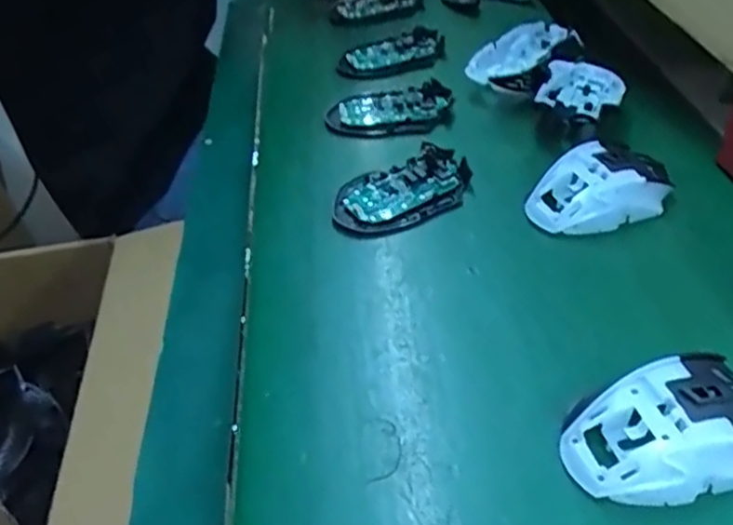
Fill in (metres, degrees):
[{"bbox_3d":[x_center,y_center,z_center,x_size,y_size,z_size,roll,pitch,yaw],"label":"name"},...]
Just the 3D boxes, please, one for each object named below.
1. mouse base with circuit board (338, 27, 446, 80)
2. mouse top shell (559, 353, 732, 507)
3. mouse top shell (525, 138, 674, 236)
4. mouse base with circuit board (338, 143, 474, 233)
[{"bbox_3d":[0.027,-0.217,0.683,0.116,0.018,0.055,-17,44,-12],"label":"mouse base with circuit board"},{"bbox_3d":[0.161,0.087,0.339,0.118,0.038,0.064,-15,44,-11],"label":"mouse top shell"},{"bbox_3d":[0.172,-0.057,0.490,0.112,0.035,0.057,-16,44,-12],"label":"mouse top shell"},{"bbox_3d":[0.030,-0.057,0.515,0.112,0.020,0.065,-22,45,-17],"label":"mouse base with circuit board"}]

